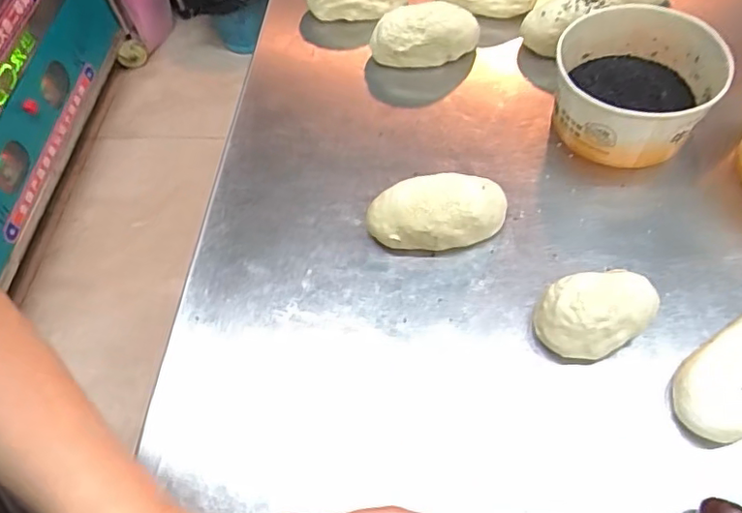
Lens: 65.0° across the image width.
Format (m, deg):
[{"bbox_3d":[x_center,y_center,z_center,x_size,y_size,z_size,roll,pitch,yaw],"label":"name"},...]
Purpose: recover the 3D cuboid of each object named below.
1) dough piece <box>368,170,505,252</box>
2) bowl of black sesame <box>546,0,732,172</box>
[{"bbox_3d":[0.050,-0.032,0.449,0.104,0.044,0.049,-3,58,2],"label":"dough piece"},{"bbox_3d":[0.217,-0.141,0.487,0.123,0.070,0.132,-2,58,3],"label":"bowl of black sesame"}]

